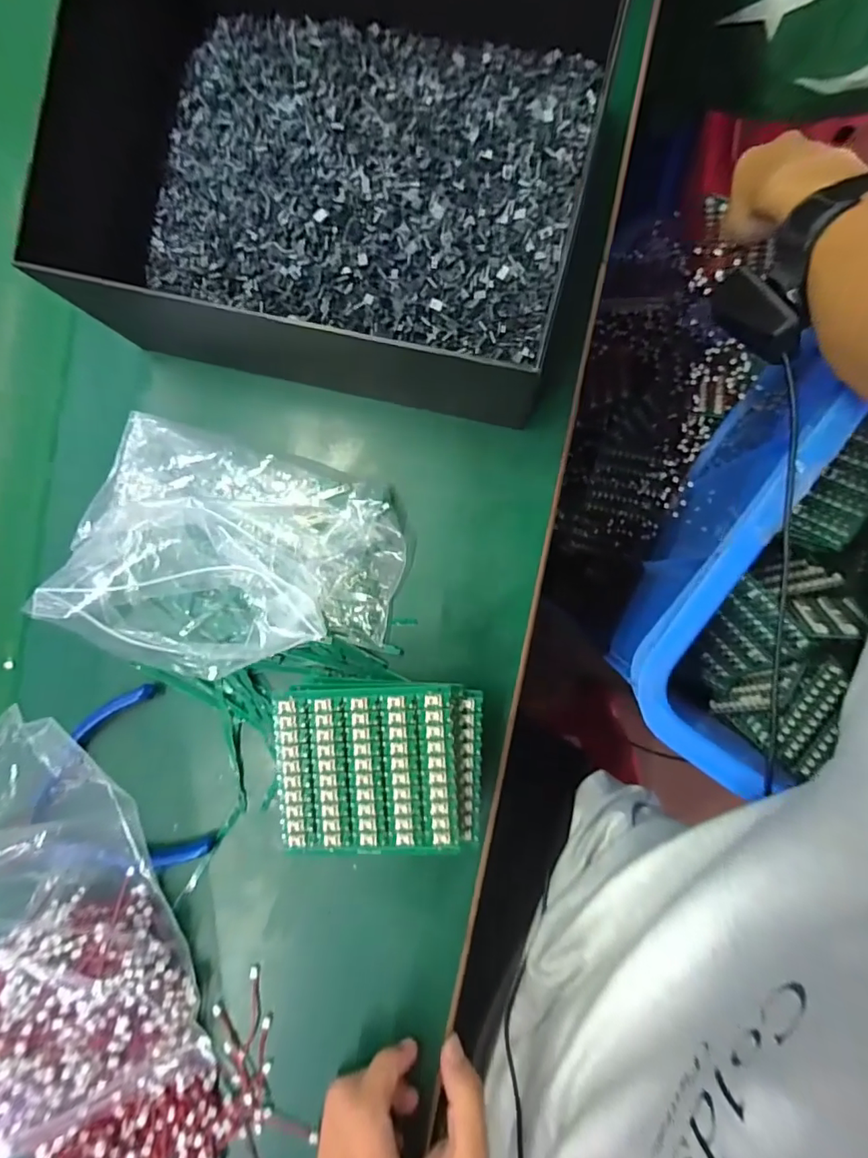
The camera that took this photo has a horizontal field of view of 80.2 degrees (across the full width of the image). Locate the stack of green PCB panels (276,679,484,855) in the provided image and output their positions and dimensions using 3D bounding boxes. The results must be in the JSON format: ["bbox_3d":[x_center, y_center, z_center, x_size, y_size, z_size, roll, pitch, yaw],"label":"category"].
[{"bbox_3d":[-0.026,0.094,0.273,0.100,0.047,0.087,0,91,6],"label":"stack of green PCB panels"}]

